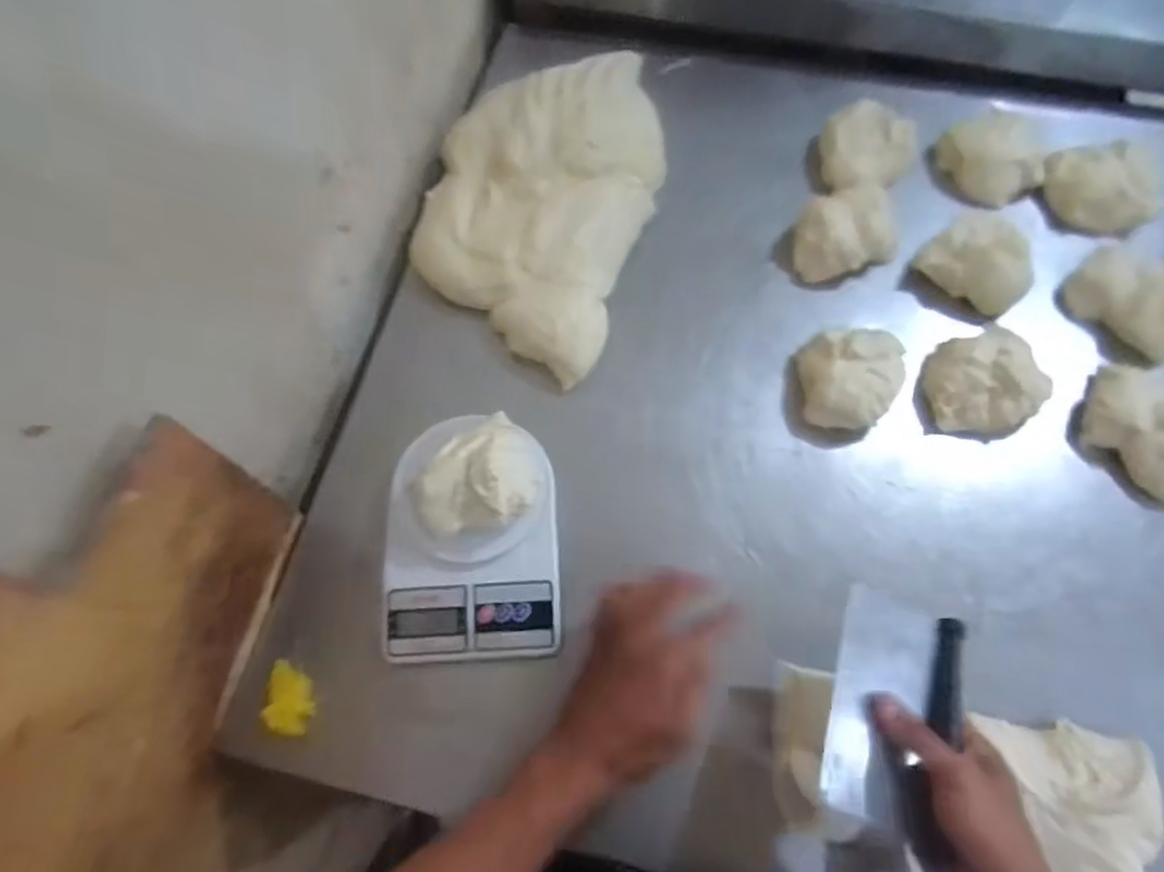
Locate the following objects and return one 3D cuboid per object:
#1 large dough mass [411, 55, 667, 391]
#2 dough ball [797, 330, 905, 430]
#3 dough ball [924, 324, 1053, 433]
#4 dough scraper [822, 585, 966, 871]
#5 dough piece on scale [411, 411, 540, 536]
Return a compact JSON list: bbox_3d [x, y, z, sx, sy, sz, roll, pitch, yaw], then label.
[{"bbox_3d":[-0.041,-0.279,0.749,0.242,0.060,0.428,17,69,10],"label":"large dough mass"},{"bbox_3d":[0.259,-0.052,0.645,0.096,0.050,0.089,-1,67,2],"label":"dough ball"},{"bbox_3d":[0.380,-0.049,0.645,0.102,0.043,0.089,-6,67,0],"label":"dough ball"},{"bbox_3d":[0.211,0.186,0.472,0.091,0.025,0.154,24,59,-2],"label":"dough scraper"},{"bbox_3d":[-0.086,0.034,0.570,0.089,0.047,0.114,38,74,17],"label":"dough piece on scale"}]

